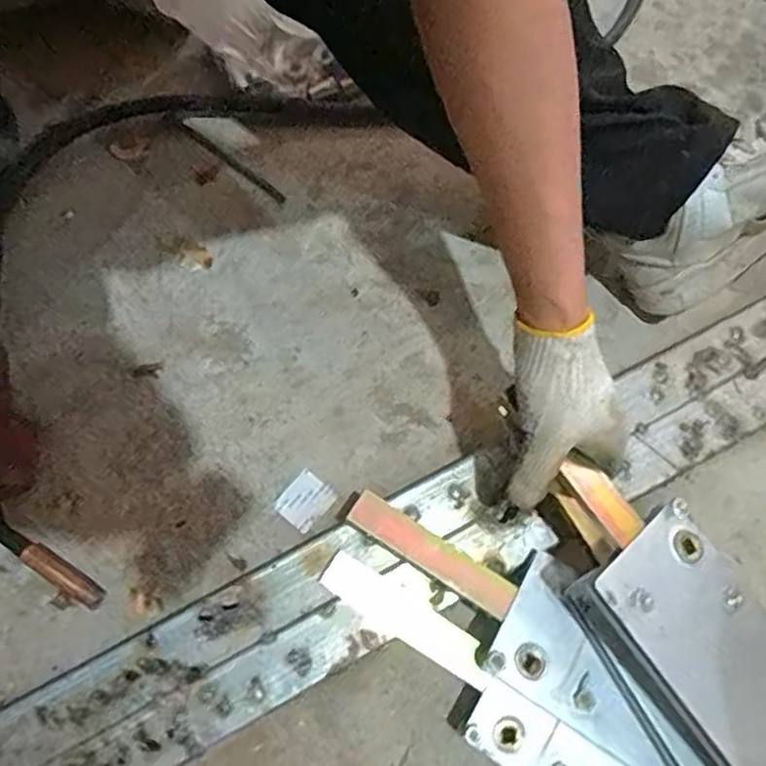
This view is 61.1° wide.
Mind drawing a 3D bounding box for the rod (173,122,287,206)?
[{"bbox_3d":[-0.158,-0.229,0.672,0.142,0.011,0.012,36,74,10],"label":"rod"}]

